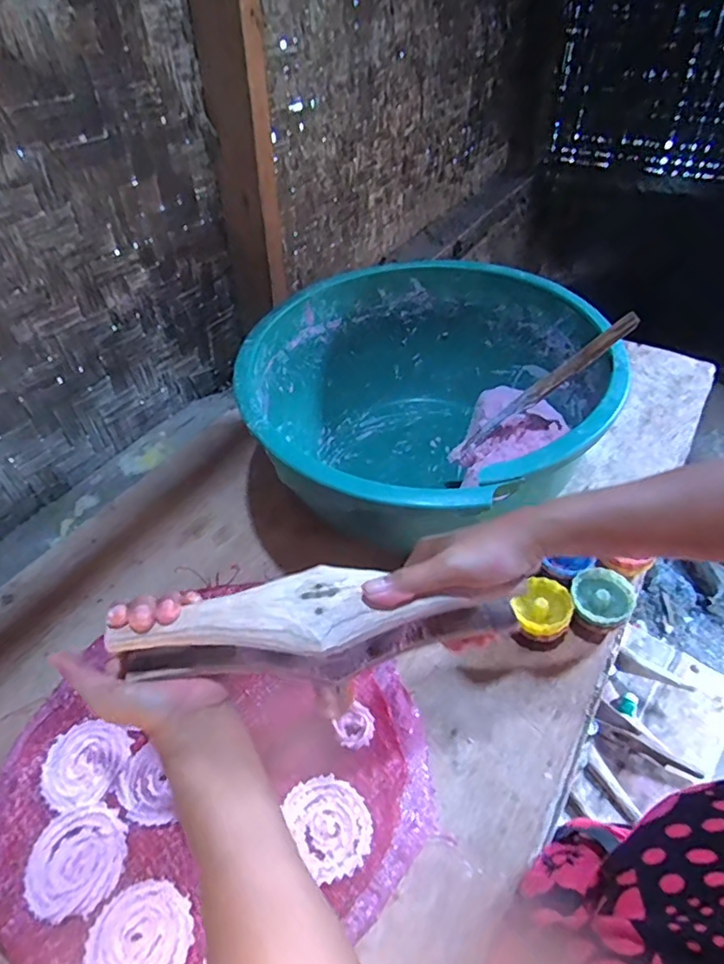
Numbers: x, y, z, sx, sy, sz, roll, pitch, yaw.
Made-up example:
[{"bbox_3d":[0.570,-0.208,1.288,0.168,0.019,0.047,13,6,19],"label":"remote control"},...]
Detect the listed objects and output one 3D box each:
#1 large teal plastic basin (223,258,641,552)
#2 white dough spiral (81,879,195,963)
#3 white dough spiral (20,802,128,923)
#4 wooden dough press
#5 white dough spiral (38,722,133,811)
[{"bbox_3d":[0.076,-0.085,0.694,0.409,0.211,0.423,-1,46,1],"label":"large teal plastic basin"},{"bbox_3d":[-0.170,0.350,0.415,0.076,0.009,0.075,-1,46,1],"label":"white dough spiral"},{"bbox_3d":[-0.237,0.314,0.454,0.078,0.005,0.077,-9,46,-6],"label":"white dough spiral"},{"bbox_3d":[-0.029,0.107,0.404,0.287,0.075,0.061,-2,45,-9],"label":"wooden dough press"},{"bbox_3d":[-0.257,0.259,0.503,0.073,0.008,0.069,14,48,16],"label":"white dough spiral"}]

